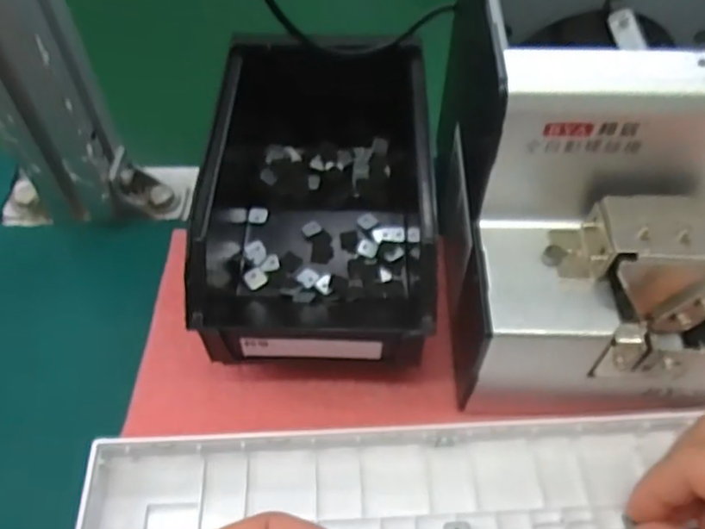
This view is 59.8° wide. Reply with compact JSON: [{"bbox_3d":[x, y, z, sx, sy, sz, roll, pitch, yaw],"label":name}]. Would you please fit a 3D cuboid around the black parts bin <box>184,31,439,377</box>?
[{"bbox_3d":[-0.015,-0.040,0.322,0.111,0.075,0.193,0,54,0],"label":"black parts bin"}]

